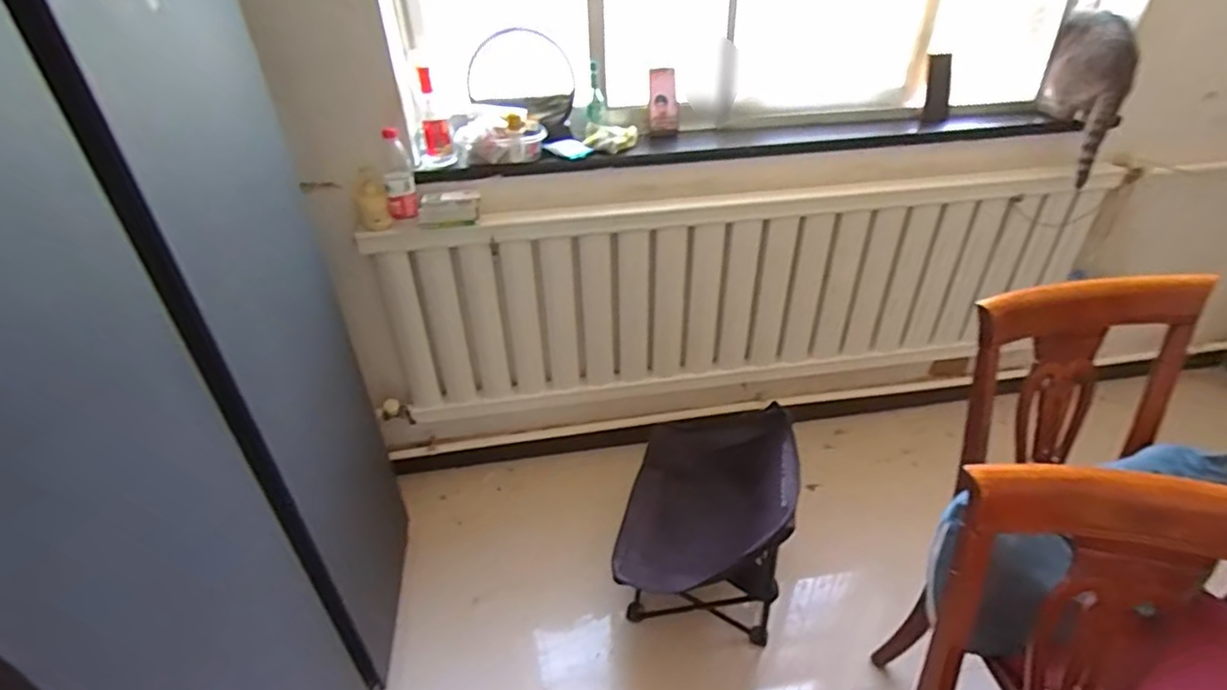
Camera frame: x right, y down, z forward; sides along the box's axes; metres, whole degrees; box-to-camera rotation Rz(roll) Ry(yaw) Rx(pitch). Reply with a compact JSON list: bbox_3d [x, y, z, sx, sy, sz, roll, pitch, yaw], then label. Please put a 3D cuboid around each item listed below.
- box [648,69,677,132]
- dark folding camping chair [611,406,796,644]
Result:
[{"bbox_3d":[0.119,-0.584,1.485,0.066,0.135,0.033,1,36,4],"label":"box"},{"bbox_3d":[0.213,0.398,1.486,0.366,0.420,0.447,3,36,6],"label":"dark folding camping chair"}]

